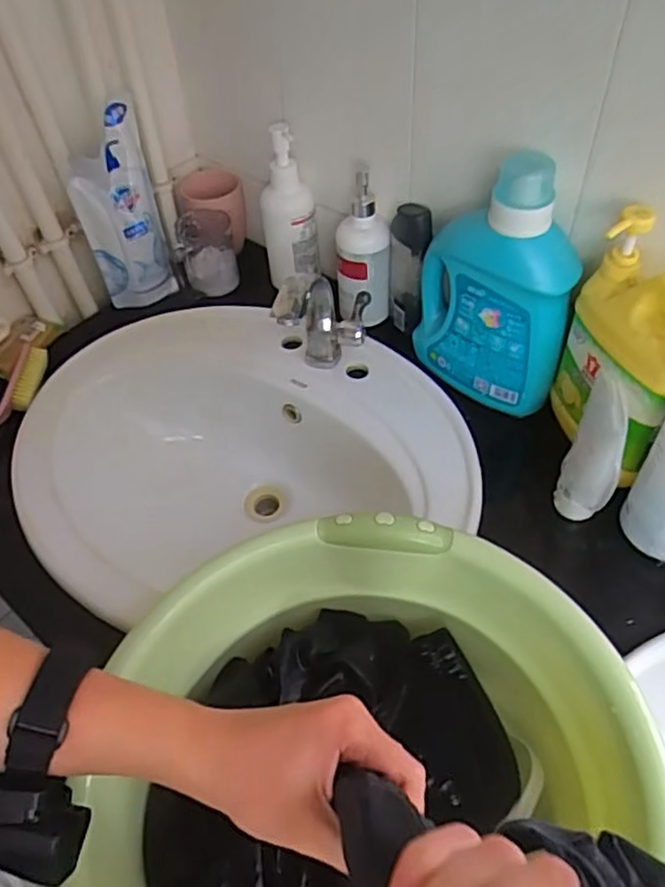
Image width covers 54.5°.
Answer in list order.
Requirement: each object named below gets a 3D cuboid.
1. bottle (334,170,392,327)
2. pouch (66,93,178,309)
[{"bbox_3d":[0.037,-0.231,0.800,0.067,0.195,0.054,-1,50,4],"label":"bottle"},{"bbox_3d":[-0.276,-0.299,0.837,0.102,0.233,0.068,-16,50,-9],"label":"pouch"}]

